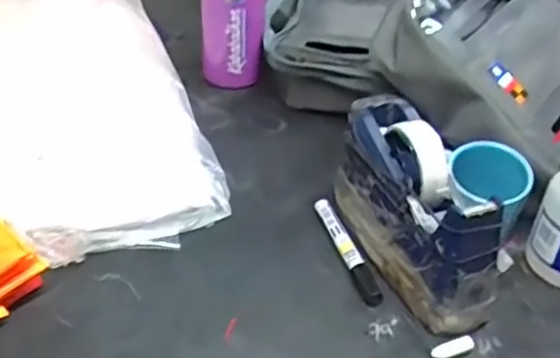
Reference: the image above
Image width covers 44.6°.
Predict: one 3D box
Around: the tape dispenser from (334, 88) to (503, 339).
[{"bbox_3d":[0.118,0.026,0.614,0.068,0.115,0.211,-11,41,-18],"label":"tape dispenser"}]

